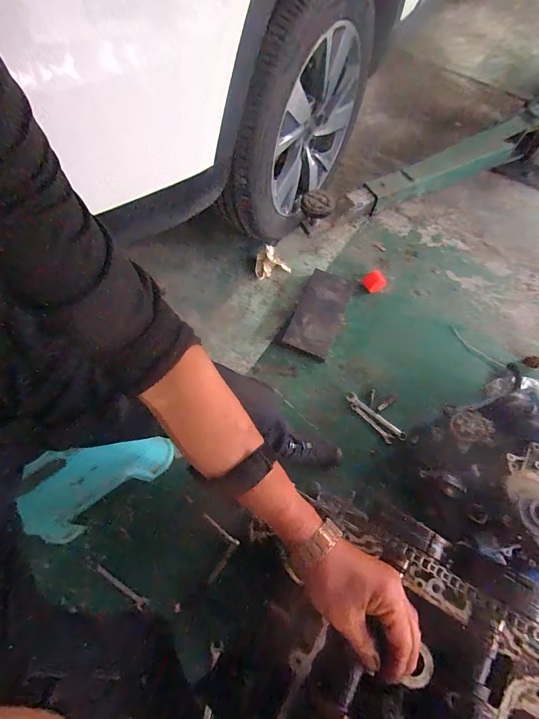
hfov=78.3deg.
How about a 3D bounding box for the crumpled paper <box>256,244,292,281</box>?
[{"bbox_3d":[-0.005,-0.346,1.212,0.113,0.028,0.127,-34,70,-15],"label":"crumpled paper"}]

